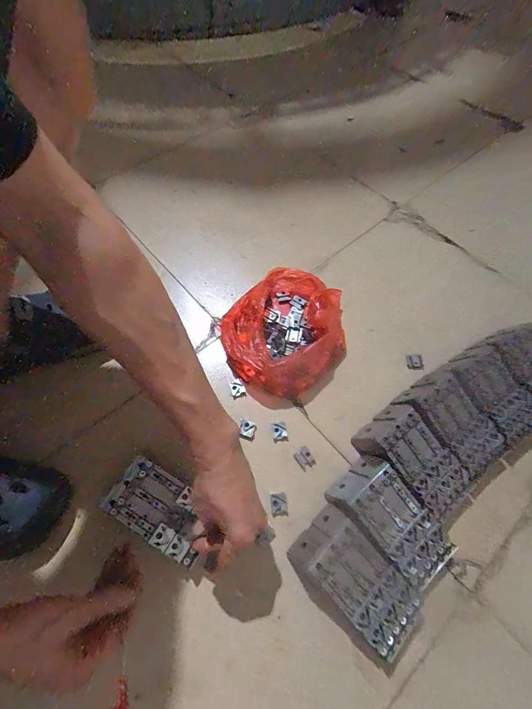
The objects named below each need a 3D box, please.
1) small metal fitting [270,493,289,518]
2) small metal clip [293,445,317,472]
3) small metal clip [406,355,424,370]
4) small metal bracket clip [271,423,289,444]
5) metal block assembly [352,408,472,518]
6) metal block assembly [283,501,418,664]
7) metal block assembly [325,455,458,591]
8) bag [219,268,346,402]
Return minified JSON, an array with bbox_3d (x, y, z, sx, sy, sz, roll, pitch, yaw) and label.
[{"bbox_3d":[0.018,0.207,0.438,0.023,0.005,0.028,-5,65,-3],"label":"small metal fitting"},{"bbox_3d":[0.057,0.151,0.464,0.024,0.004,0.031,-32,69,-15],"label":"small metal clip"},{"bbox_3d":[0.250,0.014,0.536,0.022,0.010,0.027,-4,65,-2],"label":"small metal clip"},{"bbox_3d":[0.020,0.117,0.480,0.023,0.004,0.028,-8,65,-4],"label":"small metal bracket clip"},{"bbox_3d":[0.204,0.145,0.443,0.086,0.060,0.149,-40,71,-17],"label":"metal block assembly"},{"bbox_3d":[0.107,0.270,0.379,0.154,0.057,0.090,41,71,17],"label":"metal block assembly"},{"bbox_3d":[0.161,0.211,0.409,0.078,0.060,0.147,-39,71,-17],"label":"metal block assembly"},{"bbox_3d":[0.039,-0.055,0.529,0.200,0.065,0.233,27,67,12],"label":"bag"}]

